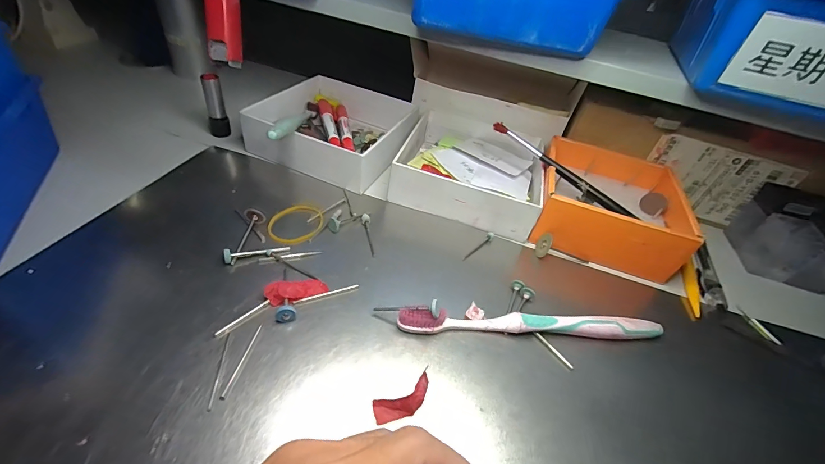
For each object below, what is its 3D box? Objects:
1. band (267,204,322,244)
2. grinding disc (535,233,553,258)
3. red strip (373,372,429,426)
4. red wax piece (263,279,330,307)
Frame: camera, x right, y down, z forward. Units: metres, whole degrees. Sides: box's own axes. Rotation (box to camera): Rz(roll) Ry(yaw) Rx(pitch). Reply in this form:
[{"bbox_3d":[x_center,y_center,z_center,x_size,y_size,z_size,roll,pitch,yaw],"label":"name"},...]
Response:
[{"bbox_3d":[-0.092,-0.007,0.289,0.036,0.005,0.045,27,44,17],"label":"band"},{"bbox_3d":[0.110,0.011,0.305,0.004,0.021,0.020,22,6,-13],"label":"grinding disc"},{"bbox_3d":[-0.004,0.090,0.194,0.034,0.011,0.014,-28,54,-13],"label":"red strip"},{"bbox_3d":[-0.076,0.038,0.239,0.038,0.006,0.017,-5,46,-29],"label":"red wax piece"}]

